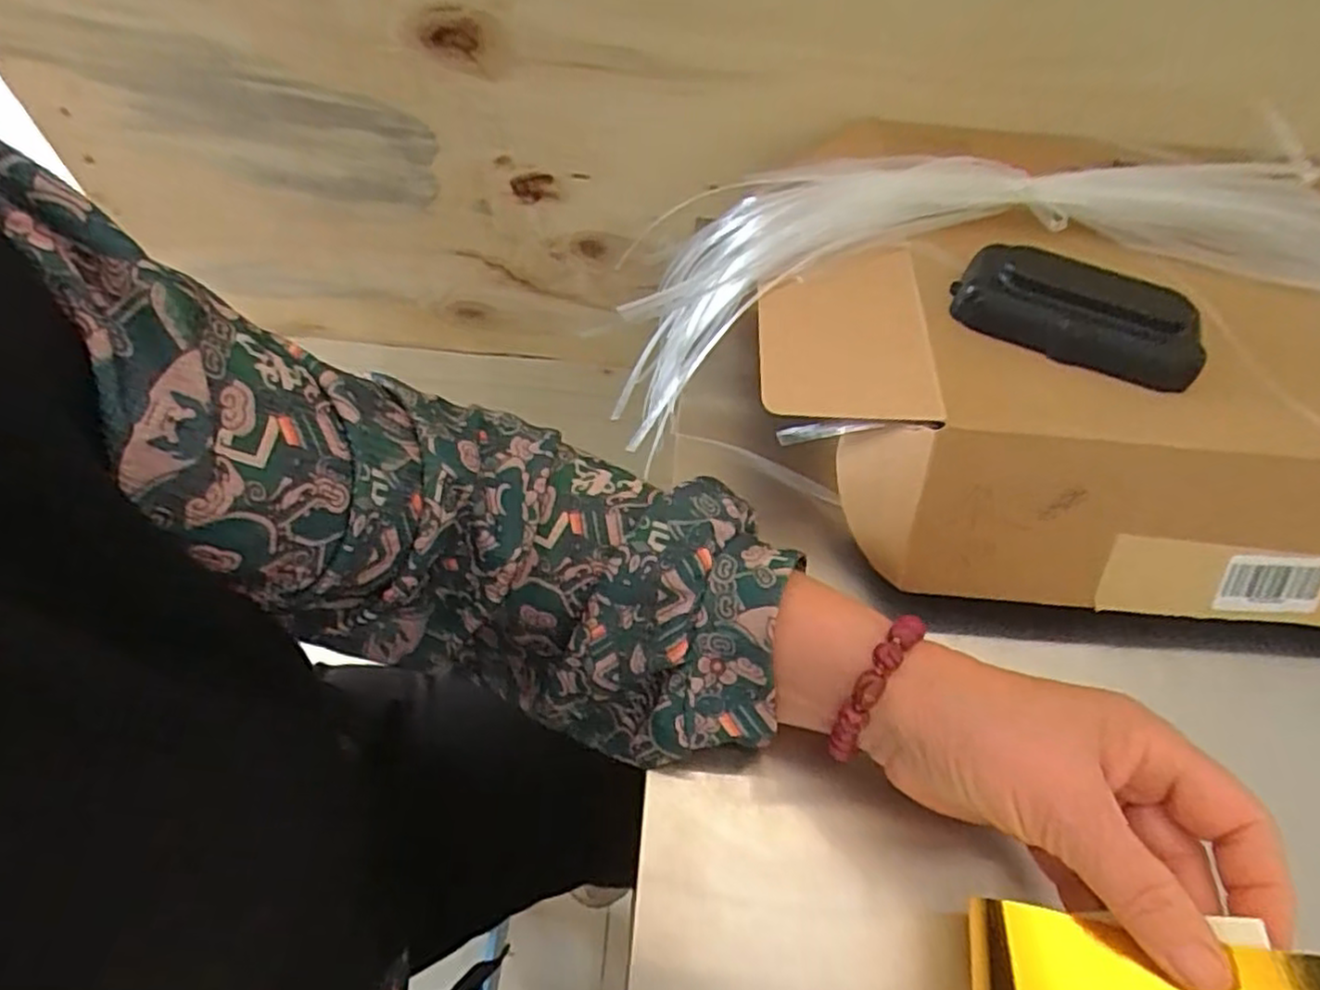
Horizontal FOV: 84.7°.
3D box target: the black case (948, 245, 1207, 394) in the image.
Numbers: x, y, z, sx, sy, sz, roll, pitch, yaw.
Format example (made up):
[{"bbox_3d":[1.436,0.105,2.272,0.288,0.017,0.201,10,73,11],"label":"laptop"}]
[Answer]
[{"bbox_3d":[0.192,-0.083,0.333,0.106,0.030,0.039,21,54,13],"label":"black case"}]

